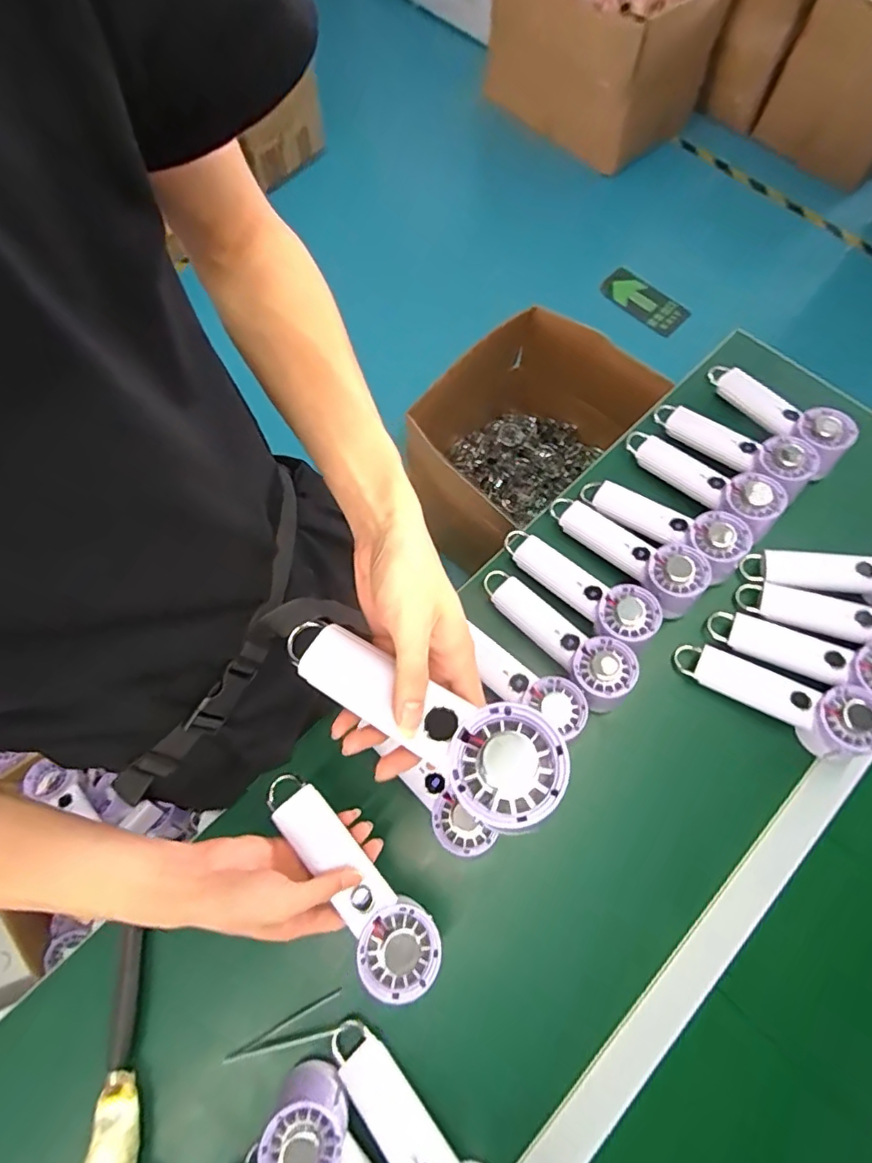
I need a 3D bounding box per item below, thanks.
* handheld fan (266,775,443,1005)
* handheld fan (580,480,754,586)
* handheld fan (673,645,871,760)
[{"bbox_3d":[-0.074,0.245,0.455,0.059,0.029,0.194,-41,70,-14],"label":"handheld fan"},{"bbox_3d":[0.265,-0.066,0.659,0.198,0.059,0.062,30,71,27],"label":"handheld fan"},{"bbox_3d":[0.356,0.119,0.579,0.200,0.051,0.061,24,70,28],"label":"handheld fan"}]

